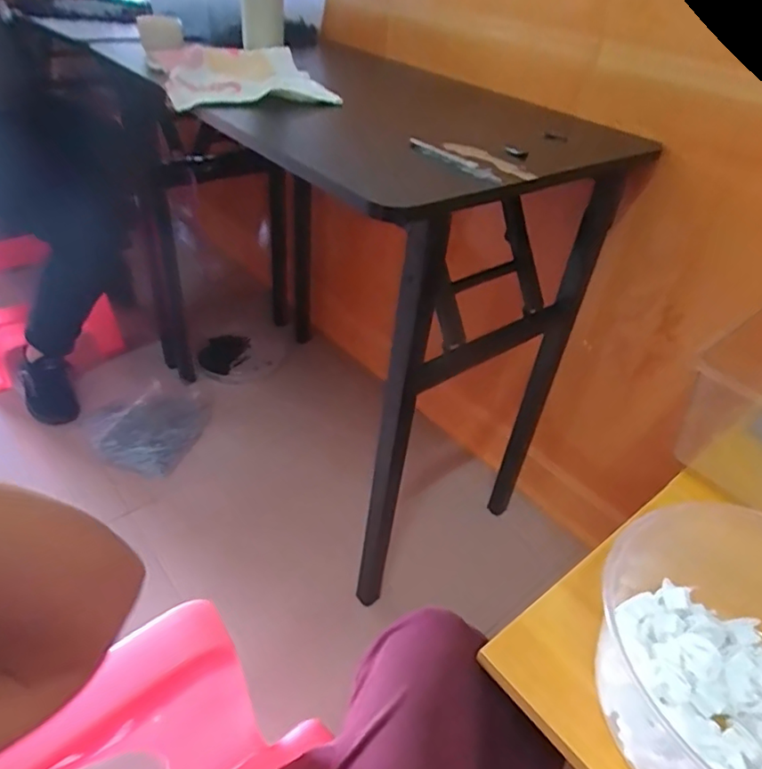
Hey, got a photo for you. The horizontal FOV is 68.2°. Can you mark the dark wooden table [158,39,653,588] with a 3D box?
[{"bbox_3d":[-0.117,-0.199,1.083,0.426,0.688,0.885,-23,46,-33],"label":"dark wooden table"}]

